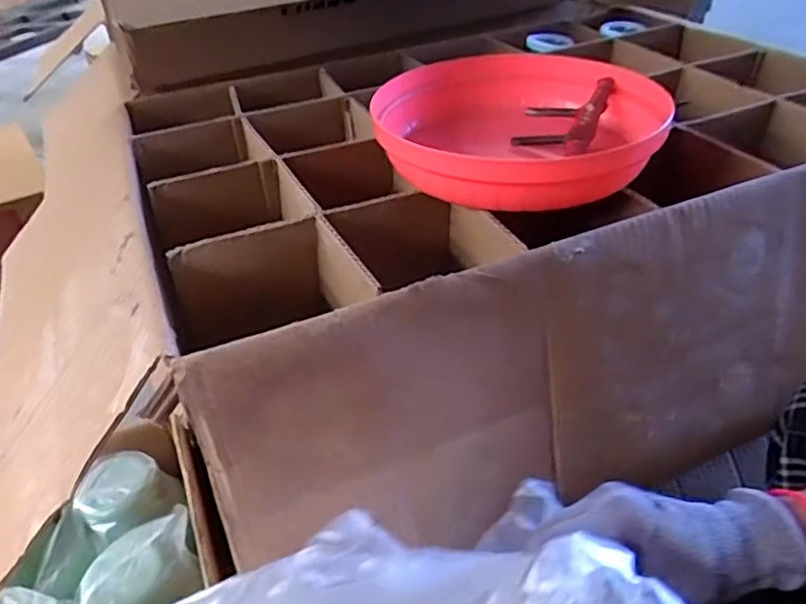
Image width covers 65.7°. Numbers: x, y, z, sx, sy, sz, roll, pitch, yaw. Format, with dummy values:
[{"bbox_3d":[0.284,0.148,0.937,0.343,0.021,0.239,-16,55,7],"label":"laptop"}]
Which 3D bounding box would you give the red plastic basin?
[{"bbox_3d":[0.093,-0.142,0.506,0.219,0.068,0.236,8,39,20],"label":"red plastic basin"}]

